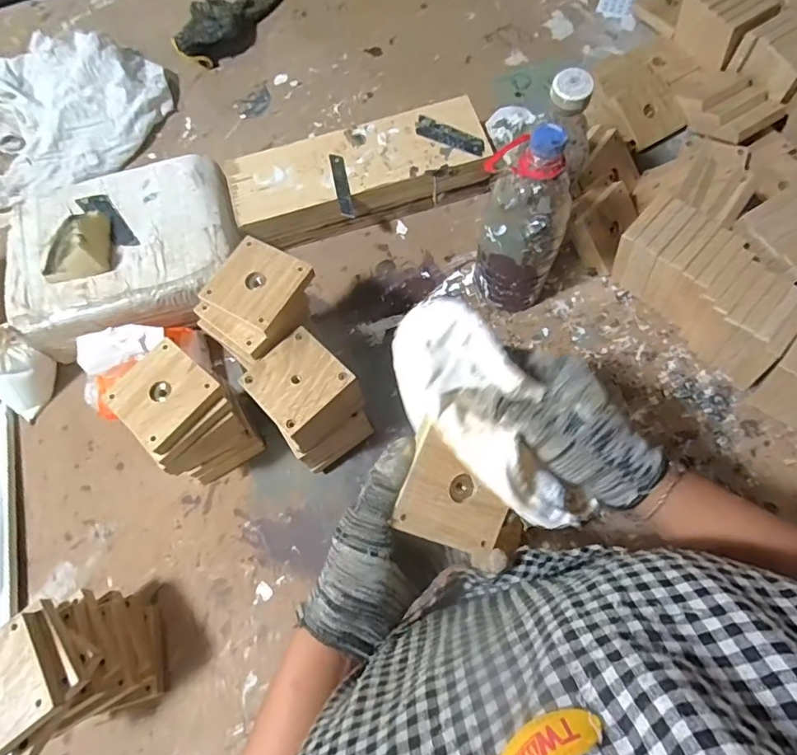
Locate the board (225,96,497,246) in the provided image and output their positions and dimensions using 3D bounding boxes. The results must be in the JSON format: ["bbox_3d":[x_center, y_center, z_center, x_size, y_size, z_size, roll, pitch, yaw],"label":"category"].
[{"bbox_3d":[-0.050,-0.271,0.678,0.333,0.064,0.122,-16,70,-2],"label":"board"}]

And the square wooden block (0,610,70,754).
[{"bbox_3d":[-0.309,0.242,0.385,0.085,0.019,0.079,-37,72,-9],"label":"square wooden block"}]

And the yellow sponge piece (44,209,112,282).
[{"bbox_3d":[-0.371,-0.159,0.575,0.067,0.039,0.086,-3,70,3],"label":"yellow sponge piece"}]

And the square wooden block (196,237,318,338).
[{"bbox_3d":[-0.137,-0.091,0.487,0.081,0.009,0.079,28,74,13],"label":"square wooden block"}]

